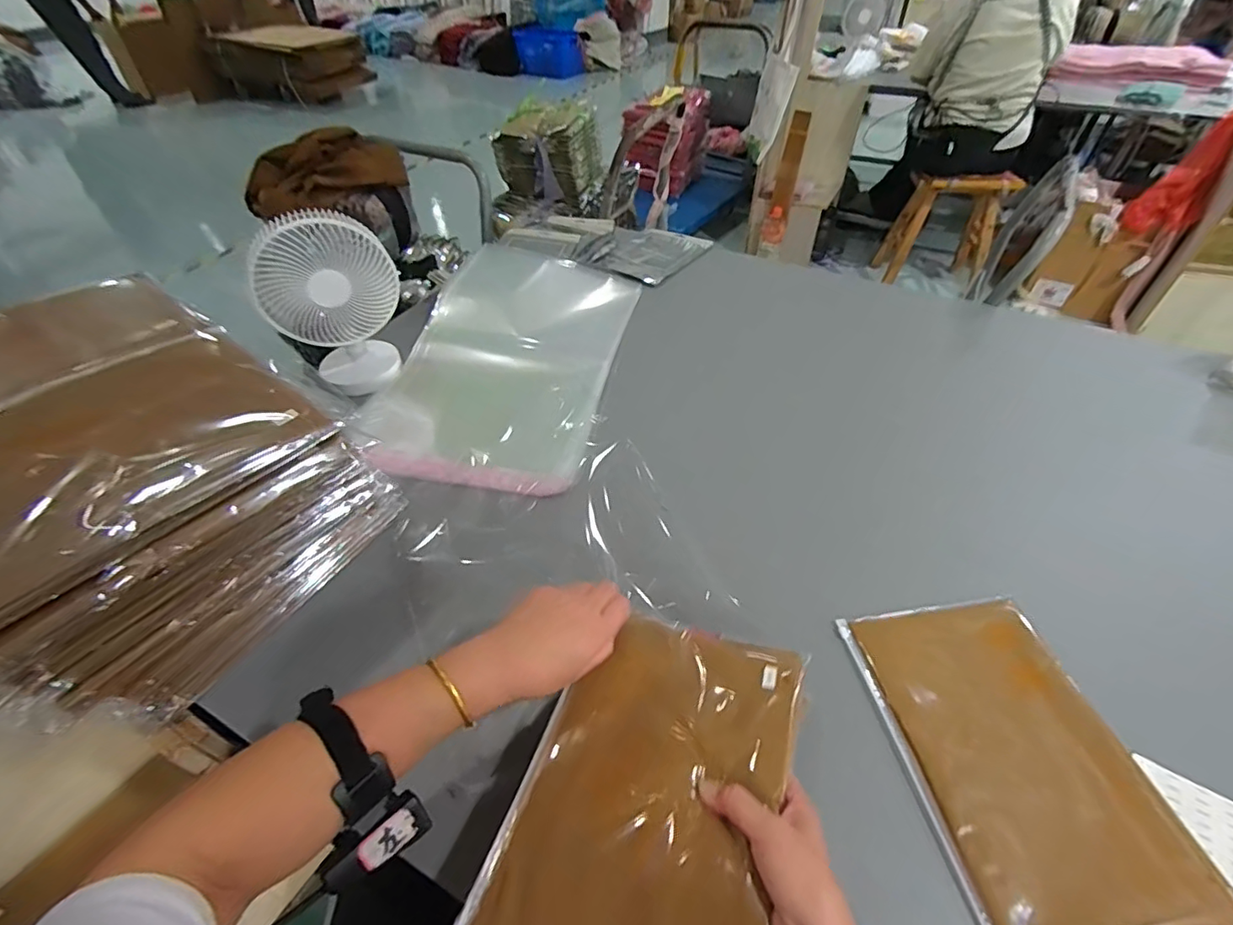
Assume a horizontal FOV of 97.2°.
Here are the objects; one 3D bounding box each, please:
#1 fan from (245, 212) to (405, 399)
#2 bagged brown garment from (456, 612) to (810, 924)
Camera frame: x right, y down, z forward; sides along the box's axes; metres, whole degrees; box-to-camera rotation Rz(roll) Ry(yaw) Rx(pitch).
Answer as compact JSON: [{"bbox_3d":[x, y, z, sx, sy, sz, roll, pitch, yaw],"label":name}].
[{"bbox_3d":[-0.421,-0.228,0.809,0.114,0.264,0.173,33,55,29],"label":"fan"},{"bbox_3d":[0.029,0.260,0.426,0.198,0.043,0.281,14,49,16],"label":"bagged brown garment"}]

